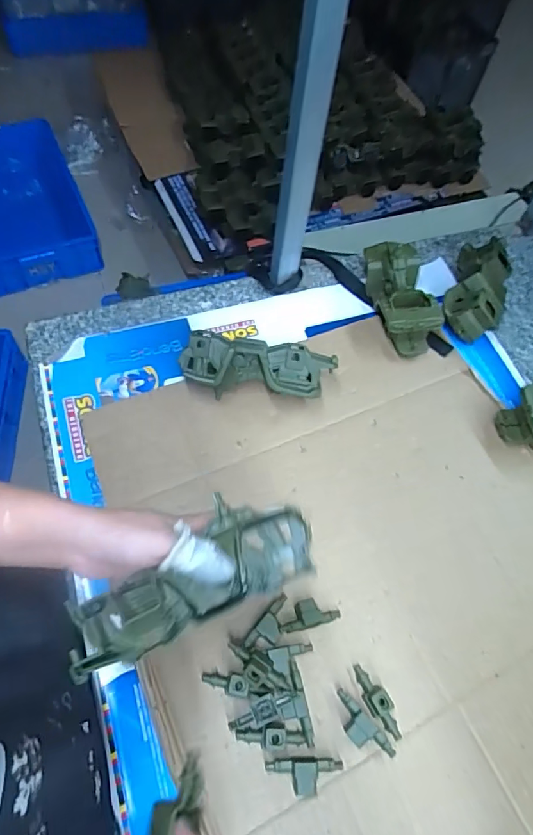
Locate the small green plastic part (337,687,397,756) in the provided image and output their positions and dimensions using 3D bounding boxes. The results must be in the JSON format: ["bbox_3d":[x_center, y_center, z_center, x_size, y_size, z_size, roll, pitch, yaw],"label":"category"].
[{"bbox_3d":[0.088,0.291,0.444,0.026,0.018,0.068,-39,70,-22],"label":"small green plastic part"}]

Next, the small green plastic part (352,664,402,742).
[{"bbox_3d":[0.107,0.273,0.455,0.020,0.024,0.070,-23,65,-16],"label":"small green plastic part"}]

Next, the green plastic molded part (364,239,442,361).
[{"bbox_3d":[0.191,-0.175,0.681,0.077,0.065,0.179,-1,61,-4],"label":"green plastic molded part"}]

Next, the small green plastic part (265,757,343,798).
[{"bbox_3d":[0.034,0.321,0.422,0.067,0.020,0.028,0,61,-4],"label":"small green plastic part"}]

